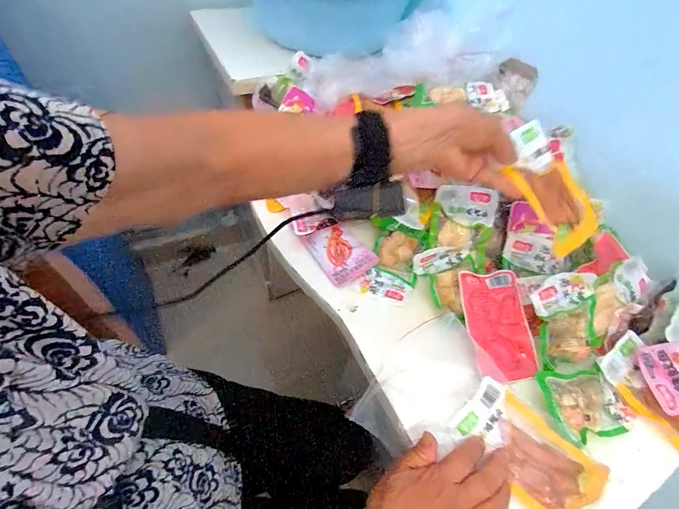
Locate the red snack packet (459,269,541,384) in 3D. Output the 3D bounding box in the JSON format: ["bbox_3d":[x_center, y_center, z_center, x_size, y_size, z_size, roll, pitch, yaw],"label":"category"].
[{"bbox_3d":[0.202,0.087,0.428,0.078,0.011,0.135,-5,70,-3],"label":"red snack packet"}]

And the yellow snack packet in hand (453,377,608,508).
[{"bbox_3d":[0.189,0.196,0.342,0.077,0.020,0.126,-33,58,-27],"label":"yellow snack packet in hand"}]

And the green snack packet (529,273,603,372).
[{"bbox_3d":[0.281,0.085,0.407,0.089,0.123,0.022,-12,8,-11],"label":"green snack packet"}]

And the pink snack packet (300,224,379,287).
[{"bbox_3d":[0.001,-0.003,0.502,0.075,0.016,0.102,-27,55,-24],"label":"pink snack packet"}]

